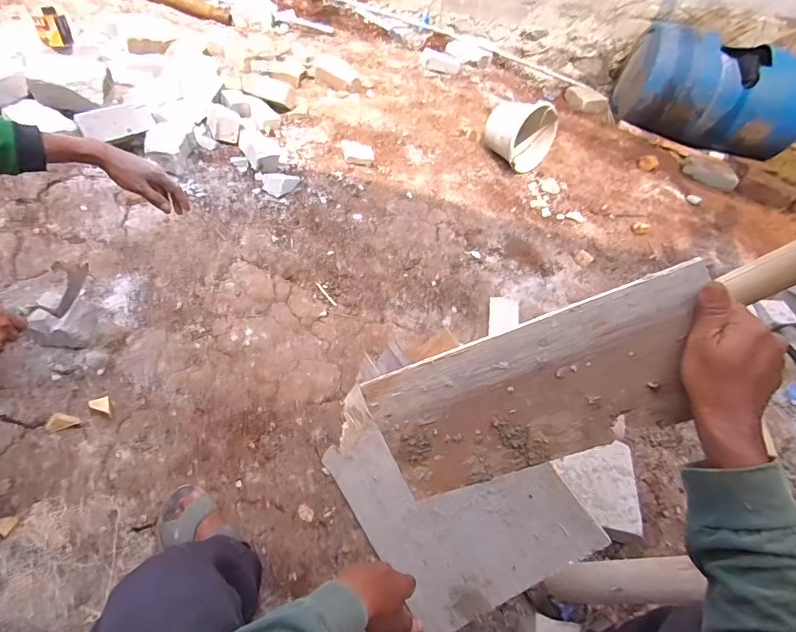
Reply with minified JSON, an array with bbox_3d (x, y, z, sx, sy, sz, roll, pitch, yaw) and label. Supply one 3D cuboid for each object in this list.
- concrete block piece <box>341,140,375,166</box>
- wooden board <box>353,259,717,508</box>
[{"bbox_3d":[-0.146,-0.596,1.632,0.120,0.062,0.067,-1,50,-7],"label":"concrete block piece"},{"bbox_3d":[0.130,0.077,0.428,0.309,0.141,0.006,-22,10,15],"label":"wooden board"}]

